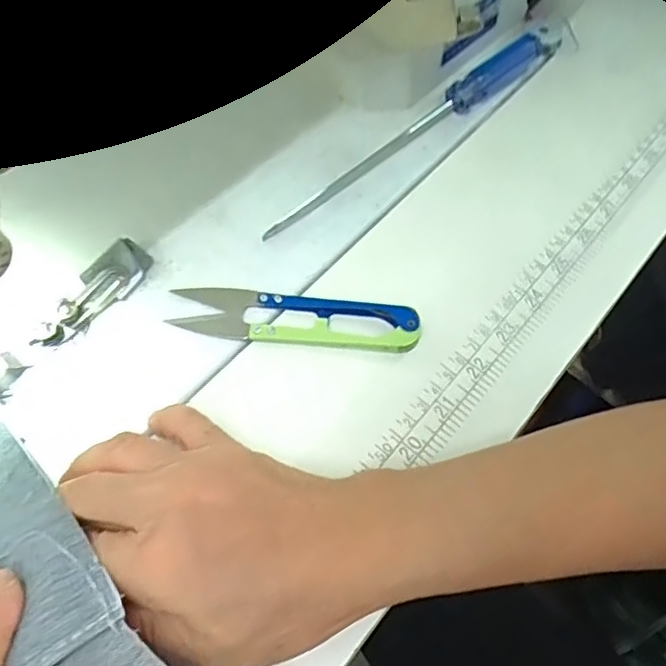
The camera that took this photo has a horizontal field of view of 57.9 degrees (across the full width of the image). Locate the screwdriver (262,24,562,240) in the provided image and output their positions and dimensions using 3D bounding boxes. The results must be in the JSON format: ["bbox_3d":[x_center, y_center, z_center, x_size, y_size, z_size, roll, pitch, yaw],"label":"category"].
[{"bbox_3d":[0.059,-0.126,0.351,0.247,0.021,0.018,-38,68,-20],"label":"screwdriver"}]

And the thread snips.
[{"bbox_3d":[-0.018,-0.008,0.287,0.117,0.009,0.025,7,61,3],"label":"thread snips"}]

